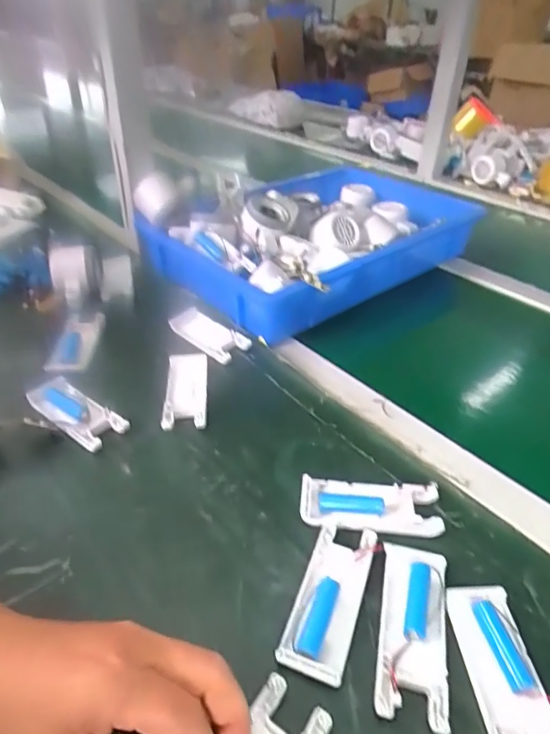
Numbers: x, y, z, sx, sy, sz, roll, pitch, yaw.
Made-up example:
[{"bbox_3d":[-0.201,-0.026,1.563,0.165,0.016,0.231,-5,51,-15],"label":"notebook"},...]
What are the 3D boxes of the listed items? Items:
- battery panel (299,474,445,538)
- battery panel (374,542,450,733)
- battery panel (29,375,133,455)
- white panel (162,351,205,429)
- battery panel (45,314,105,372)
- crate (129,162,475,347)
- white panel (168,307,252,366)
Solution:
[{"bbox_3d":[0.074,0.108,0.382,0.107,0.012,0.043,5,37,5],"label":"battery panel"},{"bbox_3d":[0.087,0.161,0.304,0.041,0.012,0.106,9,38,9],"label":"battery panel"},{"bbox_3d":[-0.189,0.044,0.457,0.106,0.015,0.042,27,44,29],"label":"battery panel"},{"bbox_3d":[-0.089,0.023,0.483,0.039,0.018,0.098,-3,37,-5],"label":"white panel"},{"bbox_3d":[-0.224,-0.026,0.542,0.047,0.016,0.095,-1,37,-3],"label":"battery panel"},{"bbox_3d":[0.054,-0.190,0.699,0.420,0.100,0.297,-30,47,-35],"label":"crate"},{"bbox_3d":[-0.078,-0.036,0.549,0.100,0.022,0.039,27,44,30],"label":"white panel"}]

